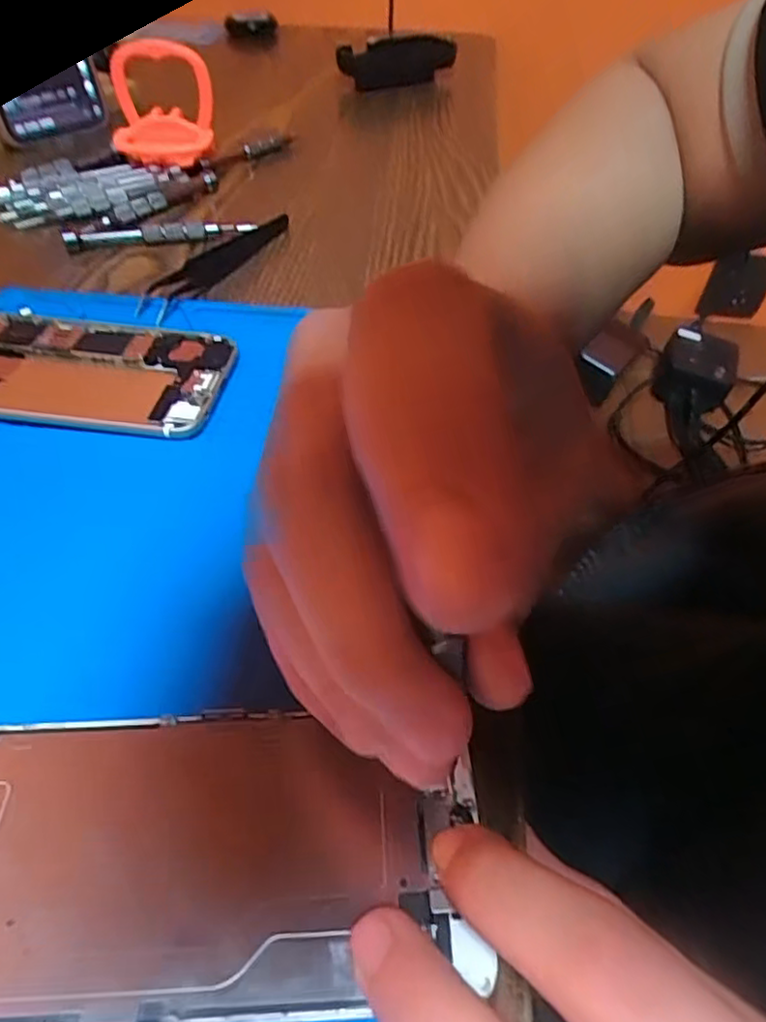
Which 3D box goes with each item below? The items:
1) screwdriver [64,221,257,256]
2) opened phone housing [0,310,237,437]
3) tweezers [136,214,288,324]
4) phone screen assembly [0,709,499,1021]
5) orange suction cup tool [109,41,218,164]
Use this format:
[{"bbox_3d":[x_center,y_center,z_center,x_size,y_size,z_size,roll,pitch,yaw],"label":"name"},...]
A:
[{"bbox_3d":[-0.123,-0.154,0.359,0.100,0.011,0.013,-6,48,-7],"label":"screwdriver"},{"bbox_3d":[-0.135,-0.059,0.273,0.139,0.010,0.067,7,48,5],"label":"opened phone housing"},{"bbox_3d":[-0.085,-0.132,0.342,0.020,0.013,0.109,25,52,20],"label":"tweezers"},{"bbox_3d":[-0.046,0.077,0.147,0.131,0.004,0.063,-2,48,-3],"label":"phone screen assembly"},{"bbox_3d":[-0.144,-0.266,0.419,0.067,0.059,0.068,-9,48,-10],"label":"orange suction cup tool"}]

